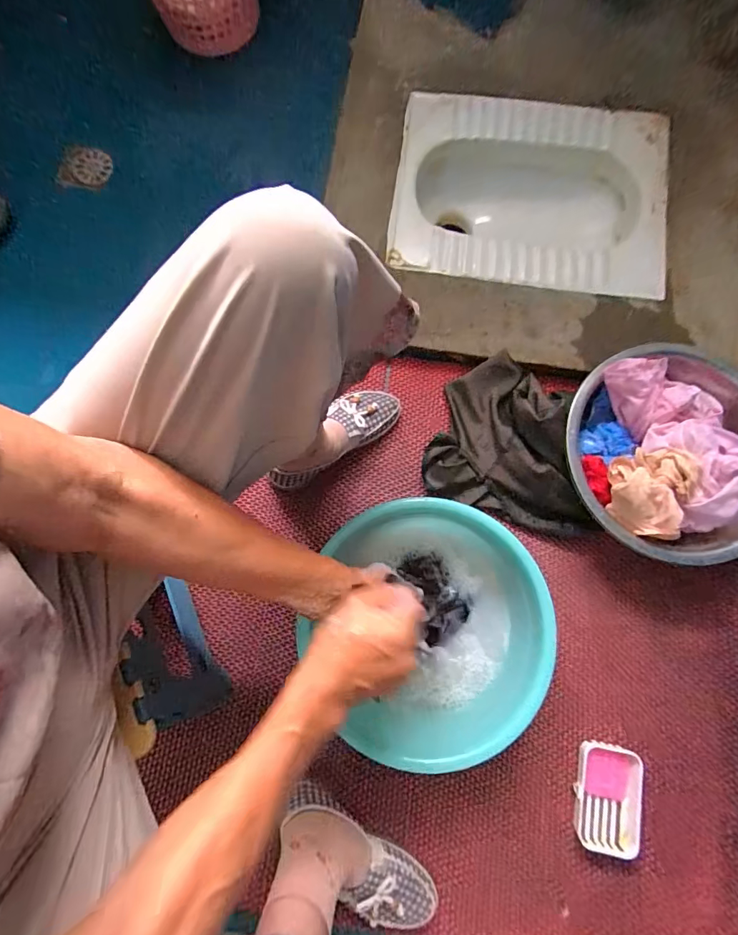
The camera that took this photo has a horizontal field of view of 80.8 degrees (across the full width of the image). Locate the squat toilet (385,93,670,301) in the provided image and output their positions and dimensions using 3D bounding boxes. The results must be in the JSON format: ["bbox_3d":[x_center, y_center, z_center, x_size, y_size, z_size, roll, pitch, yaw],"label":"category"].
[{"bbox_3d":[0.282,-0.482,0.814,0.463,0.124,0.357,10,79,2],"label":"squat toilet"}]

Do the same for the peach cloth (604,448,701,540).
[{"bbox_3d":[0.391,0.028,0.600,0.105,0.039,0.123,32,81,6],"label":"peach cloth"}]

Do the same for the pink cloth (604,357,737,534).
[{"bbox_3d":[0.467,-0.049,0.638,0.142,0.082,0.259,-23,79,-4],"label":"pink cloth"}]

